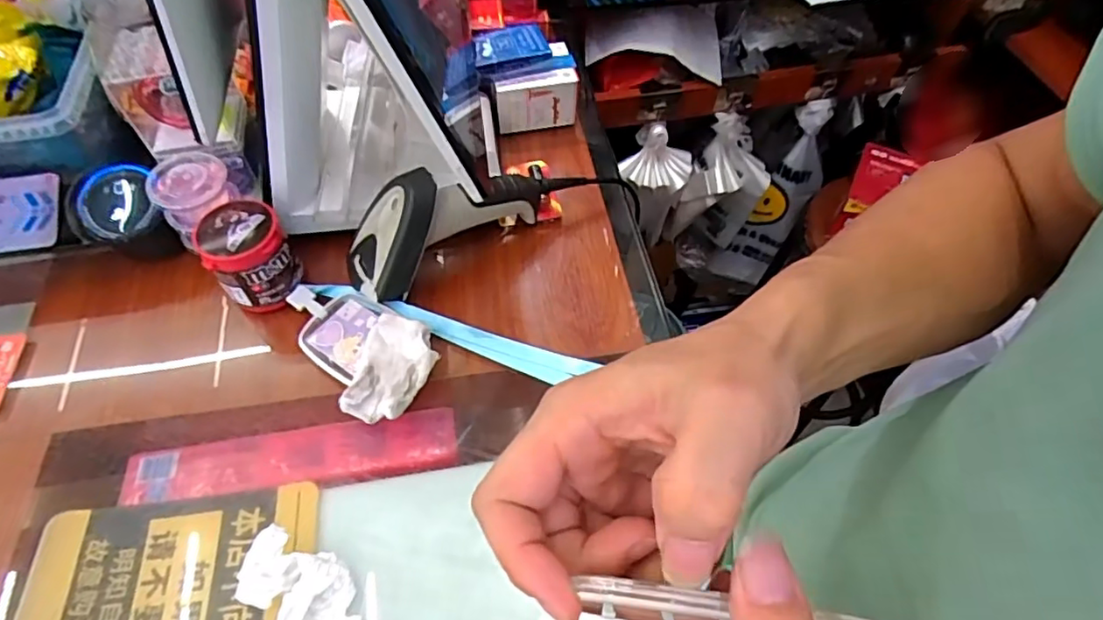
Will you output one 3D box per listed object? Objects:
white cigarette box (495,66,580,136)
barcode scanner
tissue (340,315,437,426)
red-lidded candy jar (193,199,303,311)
[{"bbox_3d":[-0.015,-0.225,0.655,0.087,0.067,0.018,-10,56,-8],"label":"white cigarette box"},{"bbox_3d":[-0.090,-0.090,0.533,0.197,0.100,0.061,-35,63,-22],"label":"barcode scanner"},{"bbox_3d":[-0.123,0.049,0.474,0.053,0.031,0.086,15,57,9],"label":"tissue"},{"bbox_3d":[-0.253,-0.045,0.510,0.064,0.075,0.060,0,56,-1],"label":"red-lidded candy jar"}]

